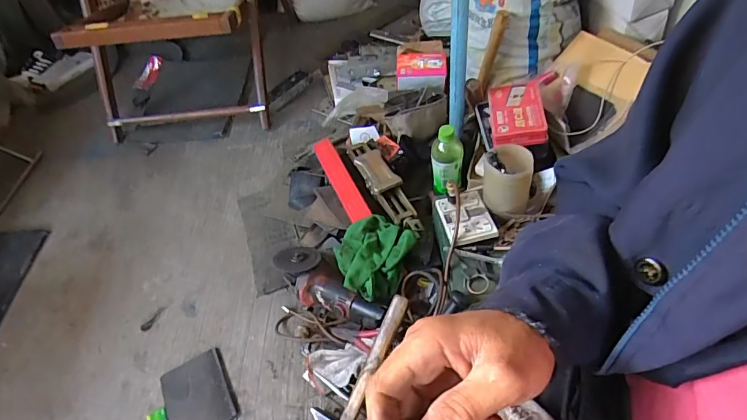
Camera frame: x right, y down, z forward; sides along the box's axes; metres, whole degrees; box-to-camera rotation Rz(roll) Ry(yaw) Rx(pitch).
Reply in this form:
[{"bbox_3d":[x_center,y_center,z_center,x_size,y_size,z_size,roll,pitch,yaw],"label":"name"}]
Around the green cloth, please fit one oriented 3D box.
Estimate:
[{"bbox_3d":[-0.008,0.091,0.878,0.152,0.063,0.172,18,52,21],"label":"green cloth"}]

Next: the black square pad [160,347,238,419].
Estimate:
[{"bbox_3d":[-0.325,0.340,0.807,0.113,0.009,0.155,-25,50,-16],"label":"black square pad"}]

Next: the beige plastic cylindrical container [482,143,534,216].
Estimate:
[{"bbox_3d":[0.248,-0.062,0.798,0.087,0.104,0.091,0,47,0],"label":"beige plastic cylindrical container"}]

